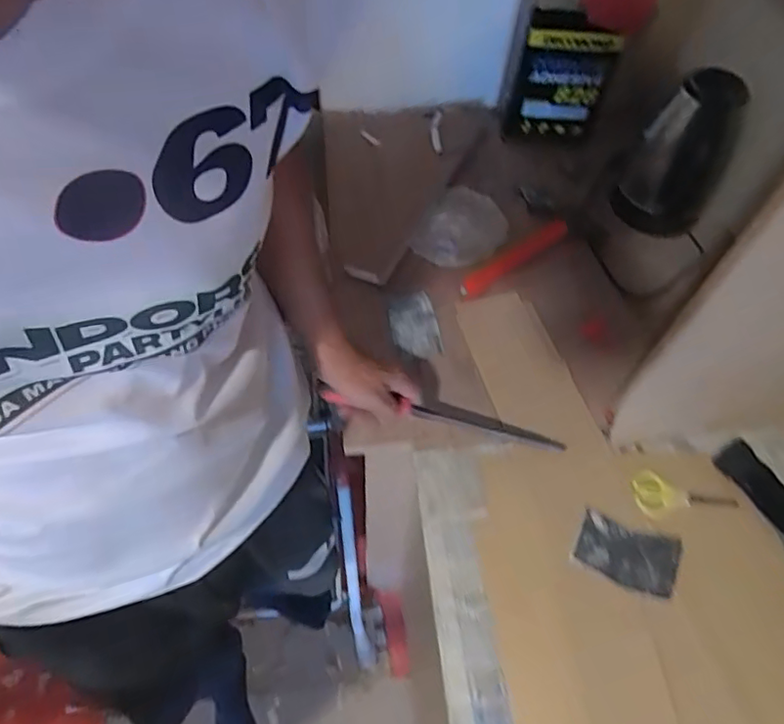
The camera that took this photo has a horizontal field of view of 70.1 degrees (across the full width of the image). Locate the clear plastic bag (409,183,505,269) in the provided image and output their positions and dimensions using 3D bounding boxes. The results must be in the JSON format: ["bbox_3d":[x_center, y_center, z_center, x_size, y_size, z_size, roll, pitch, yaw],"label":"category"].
[{"bbox_3d":[0.114,-0.219,0.910,0.132,0.012,0.184,28,61,15],"label":"clear plastic bag"}]

